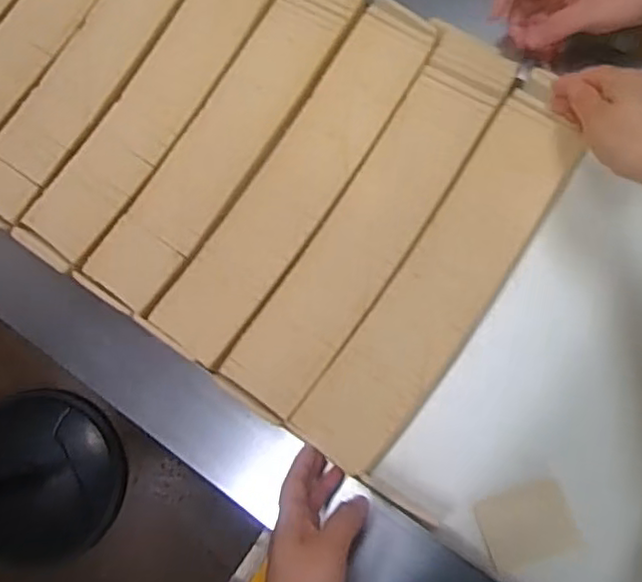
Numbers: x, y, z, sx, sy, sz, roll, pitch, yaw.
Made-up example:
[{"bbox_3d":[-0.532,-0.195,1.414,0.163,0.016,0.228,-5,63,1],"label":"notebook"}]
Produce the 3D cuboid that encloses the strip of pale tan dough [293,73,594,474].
[{"bbox_3d":[0.112,-0.018,0.552,0.081,0.020,0.368,33,84,6],"label":"strip of pale tan dough"}]

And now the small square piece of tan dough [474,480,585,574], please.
[{"bbox_3d":[0.177,0.200,0.555,0.077,0.004,0.060,-19,73,-1],"label":"small square piece of tan dough"}]

